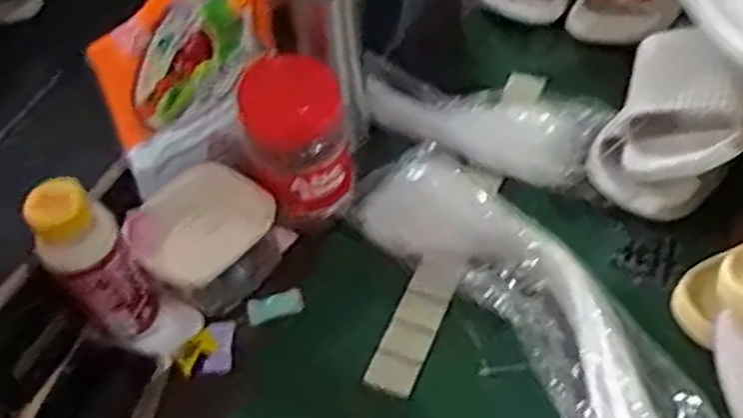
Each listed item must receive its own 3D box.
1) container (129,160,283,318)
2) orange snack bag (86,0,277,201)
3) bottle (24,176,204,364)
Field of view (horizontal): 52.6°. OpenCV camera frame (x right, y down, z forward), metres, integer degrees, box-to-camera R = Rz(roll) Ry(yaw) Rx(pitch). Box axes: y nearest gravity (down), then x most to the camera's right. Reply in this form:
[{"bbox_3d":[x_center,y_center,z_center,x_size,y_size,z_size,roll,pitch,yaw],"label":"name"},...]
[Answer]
[{"bbox_3d":[-0.144,0.029,0.653,0.113,0.072,0.108,-36,58,-23],"label":"container"},{"bbox_3d":[-0.140,-0.119,0.619,0.020,0.162,0.176,31,60,25],"label":"orange snack bag"},{"bbox_3d":[-0.187,0.052,0.561,0.063,0.180,0.052,13,54,14],"label":"bottle"}]

